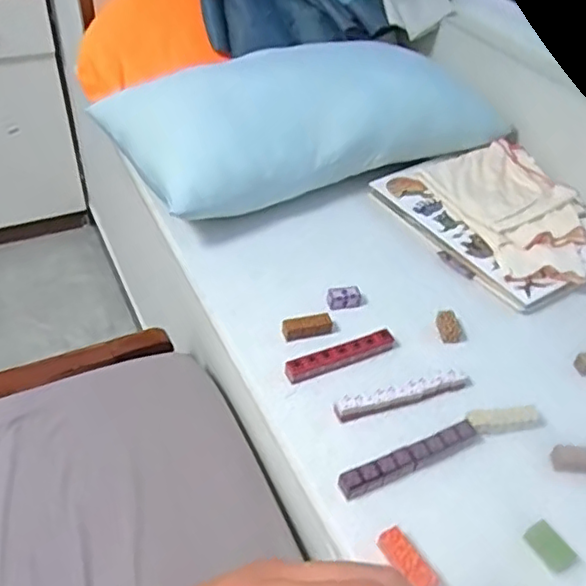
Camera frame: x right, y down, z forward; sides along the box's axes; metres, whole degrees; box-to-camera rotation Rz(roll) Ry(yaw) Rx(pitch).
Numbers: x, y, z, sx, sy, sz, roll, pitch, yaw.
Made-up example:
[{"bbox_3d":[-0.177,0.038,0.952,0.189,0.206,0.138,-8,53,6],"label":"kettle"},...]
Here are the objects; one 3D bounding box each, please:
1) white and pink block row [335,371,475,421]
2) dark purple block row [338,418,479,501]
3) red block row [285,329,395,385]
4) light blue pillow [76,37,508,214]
[{"bbox_3d":[0.128,0.118,0.712,0.170,0.026,0.019,-11,46,-16],"label":"white and pink block row"},{"bbox_3d":[0.124,0.172,0.647,0.165,0.022,0.023,-18,48,-22],"label":"dark purple block row"},{"bbox_3d":[0.058,0.076,0.753,0.141,0.019,0.023,-17,48,-21],"label":"red block row"},{"bbox_3d":[0.018,-0.321,1.066,0.614,0.127,0.361,-18,48,-22],"label":"light blue pillow"}]

